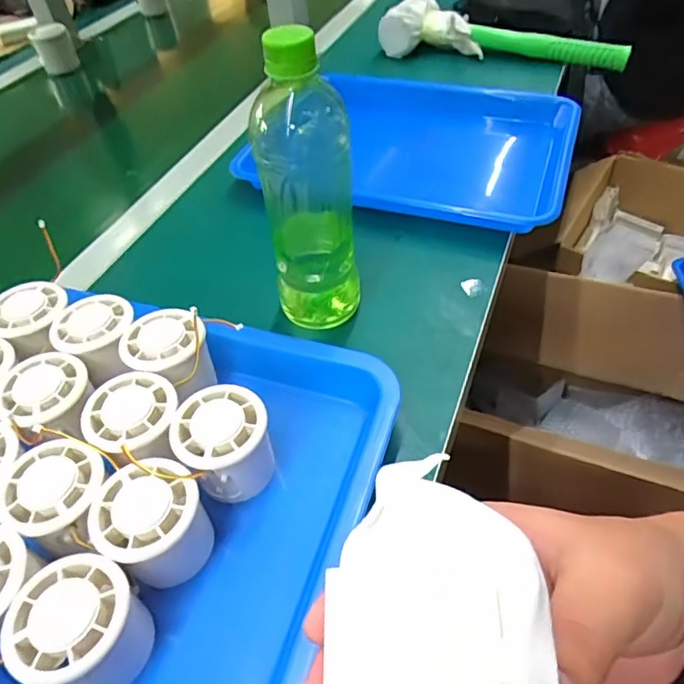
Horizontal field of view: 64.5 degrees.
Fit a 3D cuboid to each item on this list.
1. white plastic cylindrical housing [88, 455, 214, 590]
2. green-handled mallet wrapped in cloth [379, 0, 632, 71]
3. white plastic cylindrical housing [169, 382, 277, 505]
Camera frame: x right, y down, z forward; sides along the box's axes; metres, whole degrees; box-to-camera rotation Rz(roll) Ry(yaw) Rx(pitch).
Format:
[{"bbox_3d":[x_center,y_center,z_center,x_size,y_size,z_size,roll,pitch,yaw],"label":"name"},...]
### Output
[{"bbox_3d":[-0.105,0.105,0.309,0.054,0.055,0.055,-3,47,3],"label":"white plastic cylindrical housing"},{"bbox_3d":[0.226,-0.430,0.769,0.346,0.086,0.057,4,48,9],"label":"green-handled mallet wrapped in cloth"},{"bbox_3d":[-0.071,0.065,0.339,0.054,0.052,0.056,-3,47,3],"label":"white plastic cylindrical housing"}]

